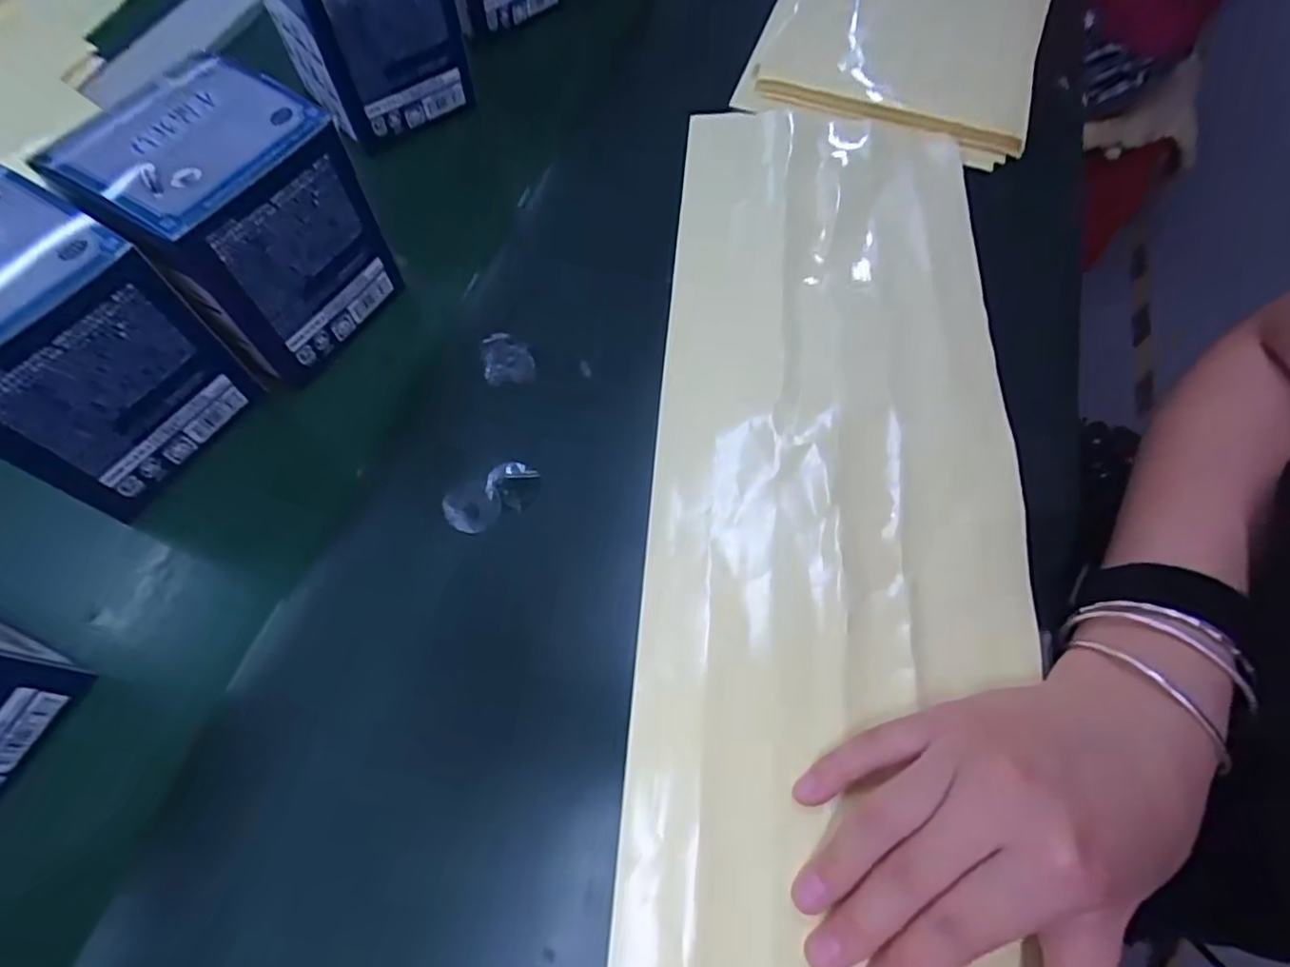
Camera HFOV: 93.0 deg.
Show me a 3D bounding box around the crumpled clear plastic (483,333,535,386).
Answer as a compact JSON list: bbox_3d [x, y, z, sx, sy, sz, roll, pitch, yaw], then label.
[{"bbox_3d":[-0.067,-0.061,0.302,0.024,0.005,0.029,-6,65,-5],"label":"crumpled clear plastic"}]

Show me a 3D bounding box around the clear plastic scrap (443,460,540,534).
[{"bbox_3d":[-0.068,0.006,0.273,0.042,0.005,0.023,-30,69,-15],"label":"clear plastic scrap"}]

